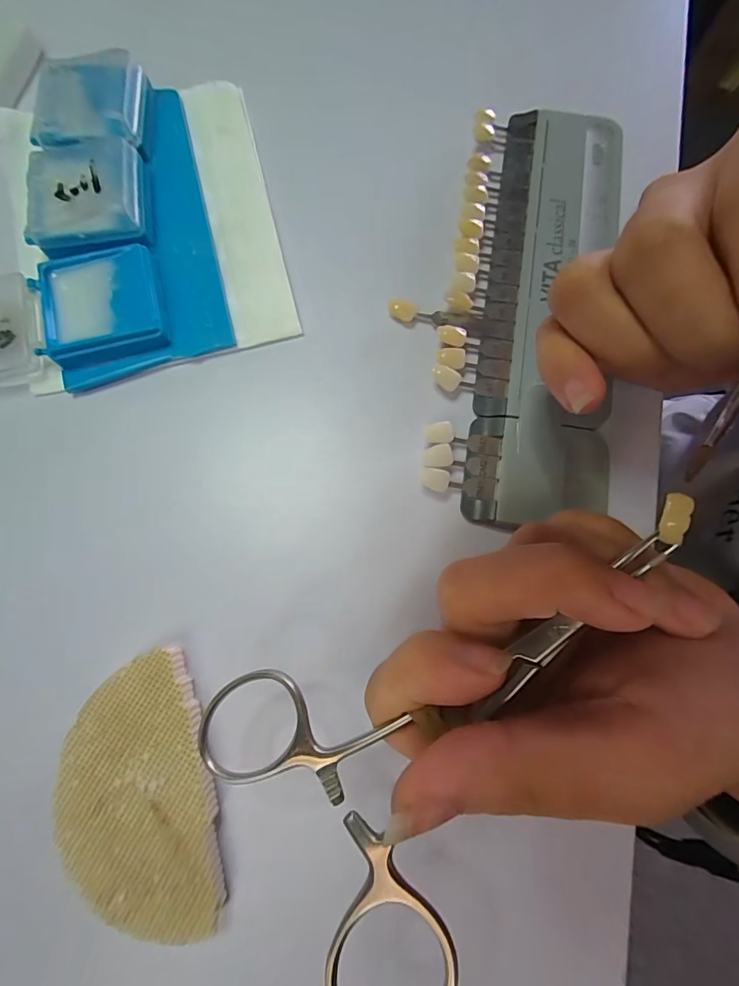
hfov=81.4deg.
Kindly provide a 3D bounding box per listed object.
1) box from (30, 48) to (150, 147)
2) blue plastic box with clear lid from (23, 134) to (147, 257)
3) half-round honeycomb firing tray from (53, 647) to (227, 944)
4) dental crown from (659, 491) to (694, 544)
[{"bbox_3d":[-0.117,-0.164,0.182,0.044,0.015,0.045,-6,76,-2],"label":"box"},{"bbox_3d":[-0.111,-0.117,0.169,0.043,0.015,0.042,-11,77,-3],"label":"blue plastic box with clear lid"},{"bbox_3d":[-0.068,0.090,0.127,0.043,0.007,0.074,-20,78,-6],"label":"half-round honeycomb firing tray"},{"bbox_3d":[0.066,0.005,0.092,0.004,0.004,0.011,16,87,2],"label":"dental crown"}]

